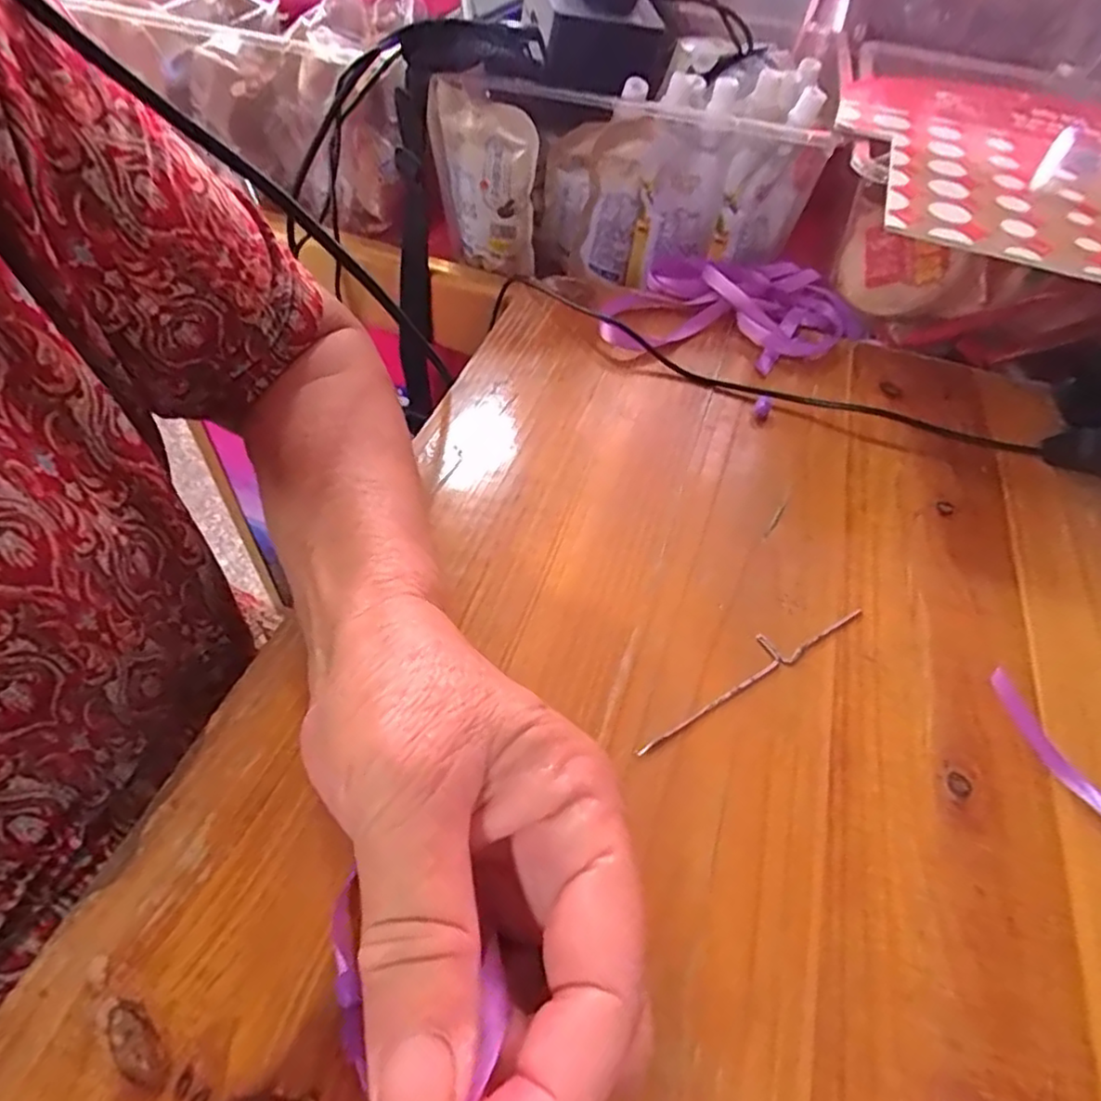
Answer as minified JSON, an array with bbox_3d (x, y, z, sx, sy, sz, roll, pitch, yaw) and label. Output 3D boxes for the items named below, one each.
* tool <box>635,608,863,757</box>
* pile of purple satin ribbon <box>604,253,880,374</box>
[{"bbox_3d":[0.081,0.046,0.265,0.121,0.004,0.016,-23,56,-22],"label":"tool"},{"bbox_3d":[0.125,-0.160,0.426,0.163,0.022,0.128,13,51,6],"label":"pile of purple satin ribbon"}]

